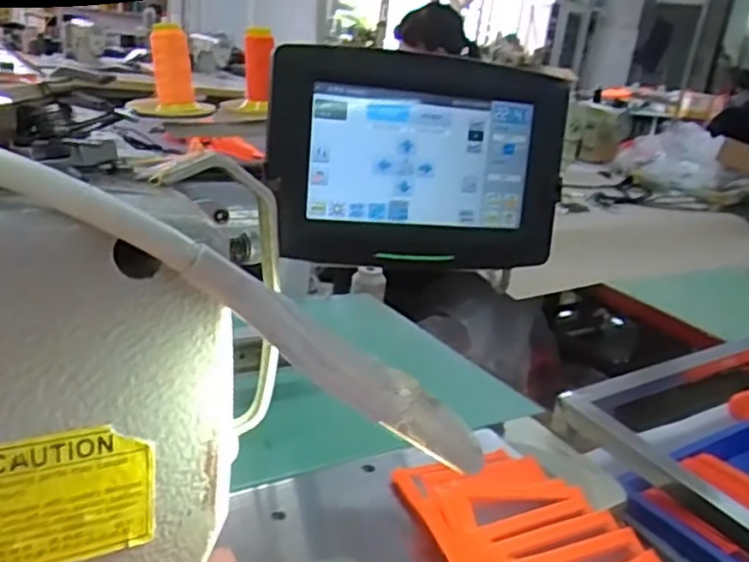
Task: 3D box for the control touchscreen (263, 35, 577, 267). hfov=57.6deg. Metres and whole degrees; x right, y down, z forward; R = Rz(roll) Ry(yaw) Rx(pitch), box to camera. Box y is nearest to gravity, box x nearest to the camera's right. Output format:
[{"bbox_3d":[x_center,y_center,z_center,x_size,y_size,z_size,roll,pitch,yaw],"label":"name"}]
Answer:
[{"bbox_3d":[0.033,-0.081,0.459,0.206,0.141,0.029,1,22,-18],"label":"control touchscreen"}]

